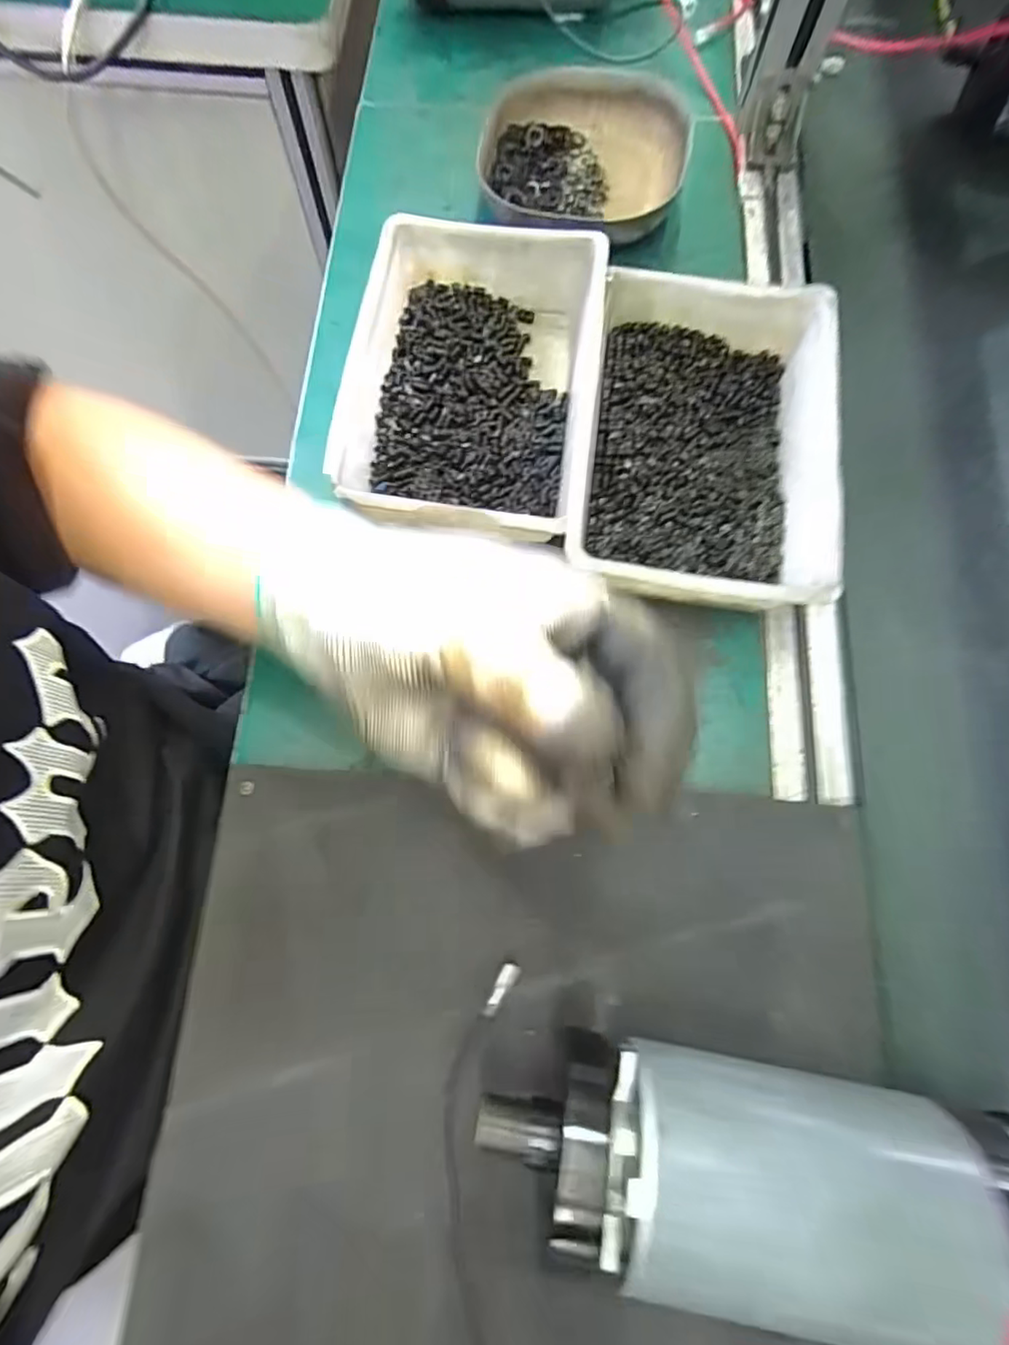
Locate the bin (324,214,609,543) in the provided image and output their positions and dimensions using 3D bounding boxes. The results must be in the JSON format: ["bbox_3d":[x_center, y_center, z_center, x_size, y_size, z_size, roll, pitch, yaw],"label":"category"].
[{"bbox_3d":[-0.019,-0.174,0.354,0.140,0.049,0.196,6,75,1],"label":"bin"}]

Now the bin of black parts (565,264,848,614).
[{"bbox_3d":[0.118,-0.129,0.340,0.136,0.052,0.200,8,75,2],"label":"bin of black parts"}]

